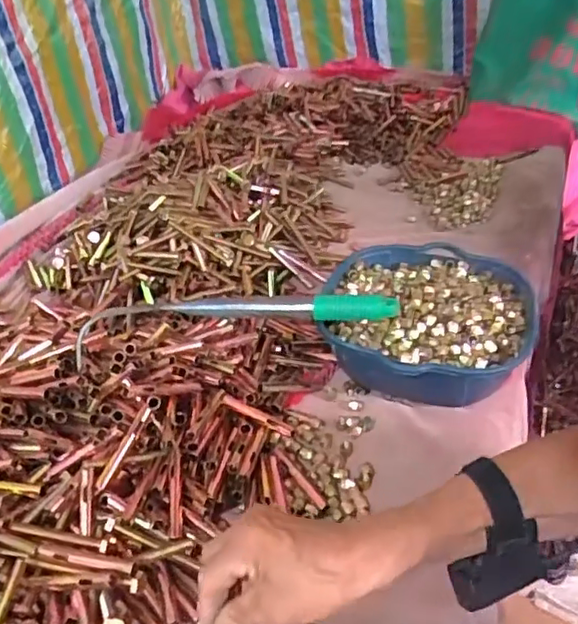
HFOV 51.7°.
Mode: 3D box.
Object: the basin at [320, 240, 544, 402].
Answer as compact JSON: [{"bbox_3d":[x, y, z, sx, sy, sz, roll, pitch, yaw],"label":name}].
[{"bbox_3d":[0.156,0.018,0.677,0.223,0.081,0.230,3,36,16],"label":"basin"}]

